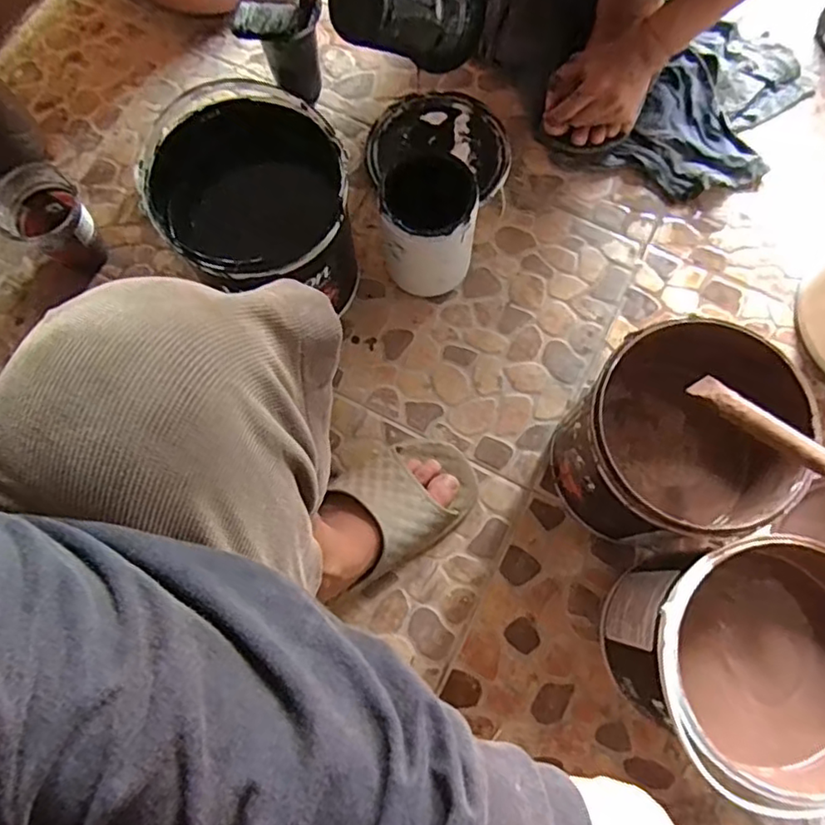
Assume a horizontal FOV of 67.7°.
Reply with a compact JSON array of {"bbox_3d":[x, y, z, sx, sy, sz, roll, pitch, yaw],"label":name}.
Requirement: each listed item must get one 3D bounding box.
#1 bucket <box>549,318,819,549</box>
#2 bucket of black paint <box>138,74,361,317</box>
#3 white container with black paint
[{"bbox_3d":[0.232,0.036,0.572,0.167,0.185,0.165,0,75,1],"label":"bucket"},{"bbox_3d":[-0.151,-0.197,0.632,0.175,0.172,0.189,0,75,1],"label":"bucket of black paint"},{"bbox_3d":[0.018,-0.198,0.661,0.092,0.142,0.094,0,75,1],"label":"white container with black paint"}]

